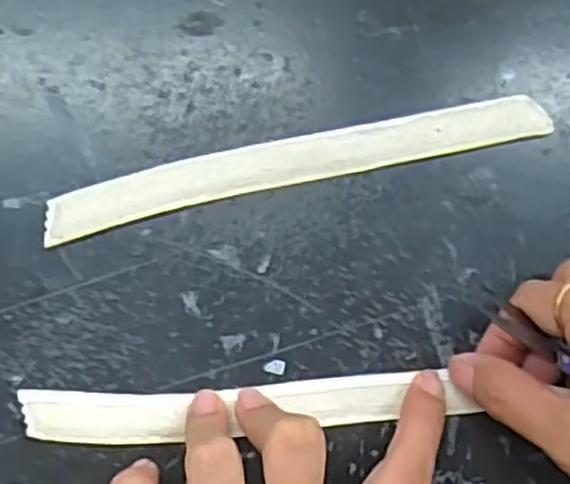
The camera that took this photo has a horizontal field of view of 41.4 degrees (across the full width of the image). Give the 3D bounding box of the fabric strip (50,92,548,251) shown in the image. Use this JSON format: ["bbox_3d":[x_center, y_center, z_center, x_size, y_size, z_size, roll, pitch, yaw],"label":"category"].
[{"bbox_3d":[0.006,-0.034,0.302,0.201,0.005,0.023,-13,78,-4],"label":"fabric strip"}]

